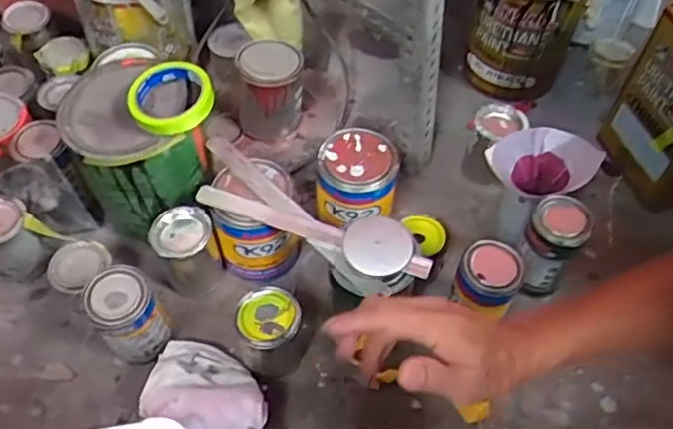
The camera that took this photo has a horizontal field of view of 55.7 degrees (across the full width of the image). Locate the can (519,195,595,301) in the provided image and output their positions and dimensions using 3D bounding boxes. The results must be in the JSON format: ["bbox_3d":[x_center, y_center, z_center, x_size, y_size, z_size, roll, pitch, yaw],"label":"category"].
[{"bbox_3d":[0.261,0.044,0.790,0.068,0.134,0.072,29,59,17],"label":"can"}]

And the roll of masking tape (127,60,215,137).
[{"bbox_3d":[-0.193,-0.137,0.744,0.098,0.035,0.086,-5,54,-5],"label":"roll of masking tape"}]

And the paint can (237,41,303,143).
[{"bbox_3d":[-0.100,-0.190,0.952,0.089,0.124,0.088,1,54,-1],"label":"paint can"}]

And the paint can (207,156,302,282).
[{"bbox_3d":[-0.102,0.015,0.828,0.110,0.151,0.098,7,55,3],"label":"paint can"}]

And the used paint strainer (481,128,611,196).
[{"bbox_3d":[0.252,-0.060,0.798,0.126,0.091,0.080,20,56,13],"label":"used paint strainer"}]

